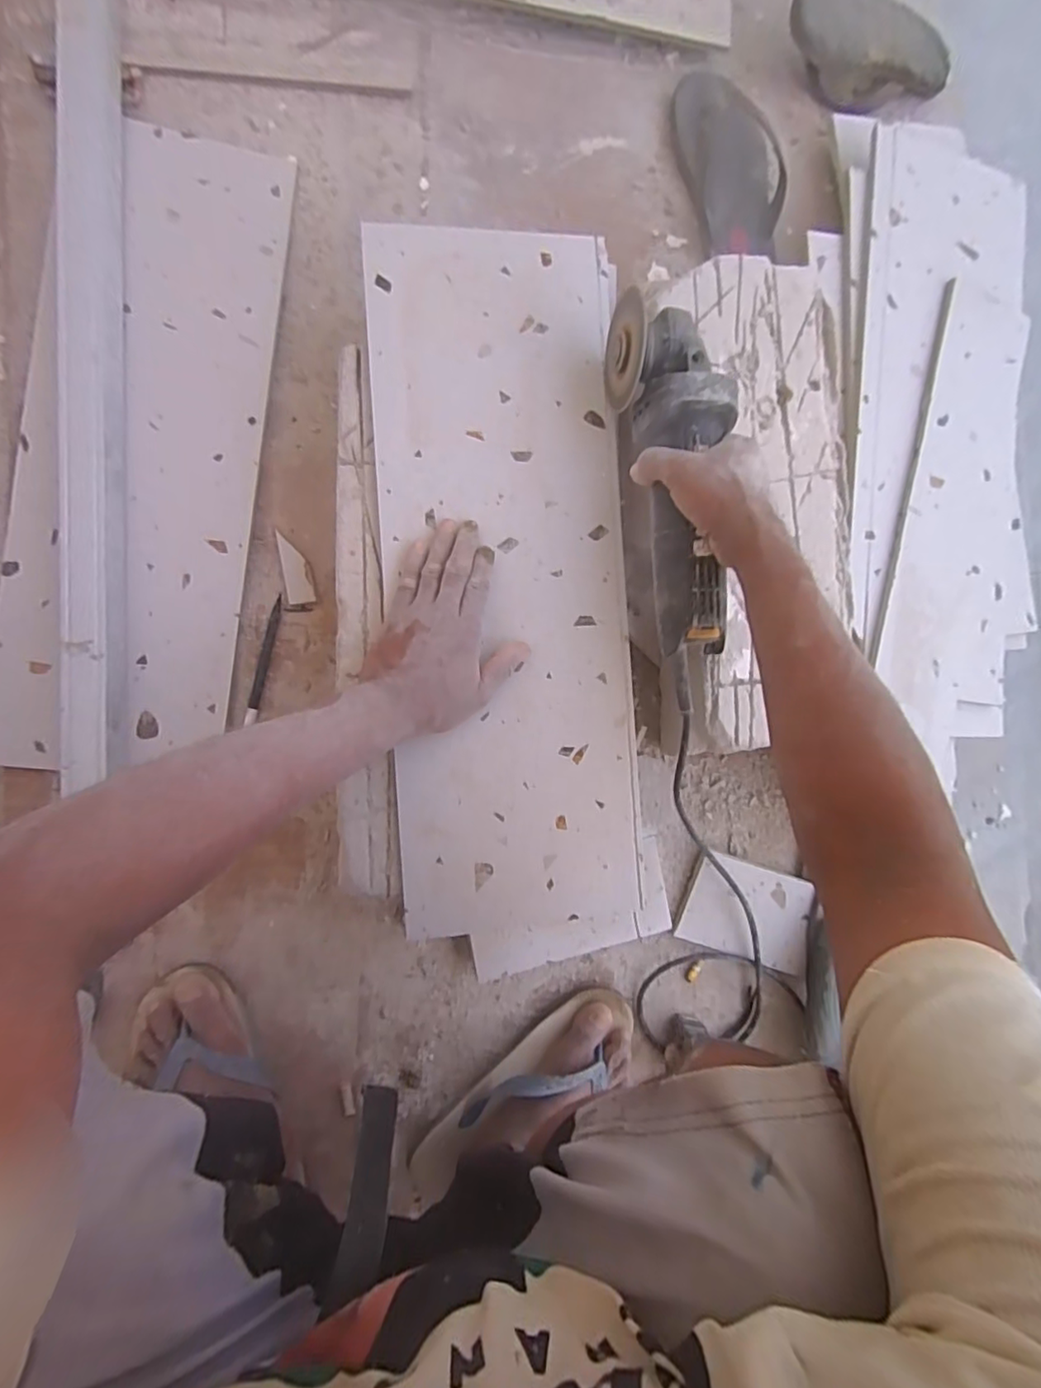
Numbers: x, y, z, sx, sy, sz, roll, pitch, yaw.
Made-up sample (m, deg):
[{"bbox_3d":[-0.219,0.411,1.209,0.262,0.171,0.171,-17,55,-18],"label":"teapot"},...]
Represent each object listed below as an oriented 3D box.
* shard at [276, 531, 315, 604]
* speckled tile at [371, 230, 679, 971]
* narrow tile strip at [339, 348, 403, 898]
[{"bbox_3d":[-0.217,-0.121,0.548,0.023,0.005,0.068,-12,92,-9],"label":"shard"},{"bbox_3d":[-0.006,-0.079,0.481,0.211,0.007,0.602,-5,91,-9],"label":"speckled tile"},{"bbox_3d":[-0.127,-0.055,0.474,0.047,0.011,0.439,-1,90,-9],"label":"narrow tile strip"}]

